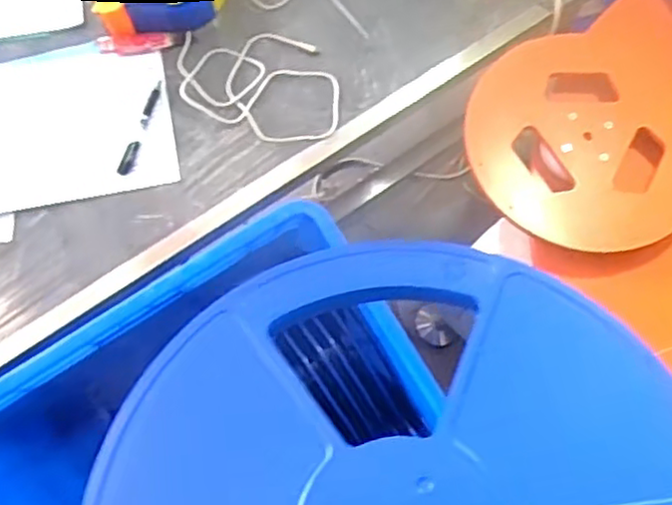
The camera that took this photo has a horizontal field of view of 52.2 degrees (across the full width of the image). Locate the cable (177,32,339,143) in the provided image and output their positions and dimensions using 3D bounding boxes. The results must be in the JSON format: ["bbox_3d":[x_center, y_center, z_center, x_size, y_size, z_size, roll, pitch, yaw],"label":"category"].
[{"bbox_3d":[-0.101,-0.222,0.897,0.205,0.012,0.166,-2,72,-1],"label":"cable"}]

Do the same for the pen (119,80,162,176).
[{"bbox_3d":[-0.247,-0.161,0.873,0.013,0.012,0.135,15,72,4],"label":"pen"}]

